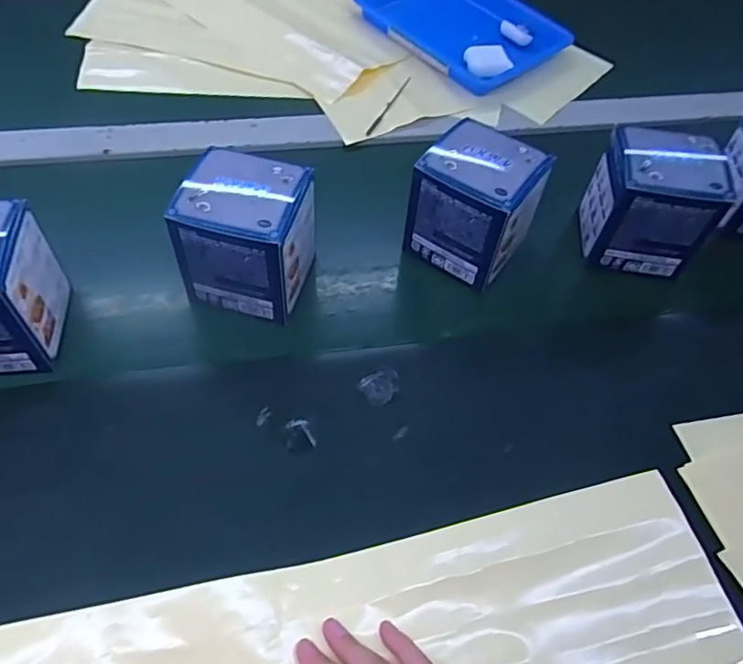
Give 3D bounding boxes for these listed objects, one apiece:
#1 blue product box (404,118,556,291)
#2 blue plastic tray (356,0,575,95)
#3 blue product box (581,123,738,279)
[{"bbox_3d":[0.084,-0.104,0.468,0.086,0.093,0.079,31,59,18],"label":"blue product box"},{"bbox_3d":[0.111,-0.362,0.683,0.165,0.033,0.205,-34,63,-24],"label":"blue plastic tray"},{"bbox_3d":[0.230,-0.111,0.480,0.080,0.103,0.081,7,55,2],"label":"blue product box"}]

